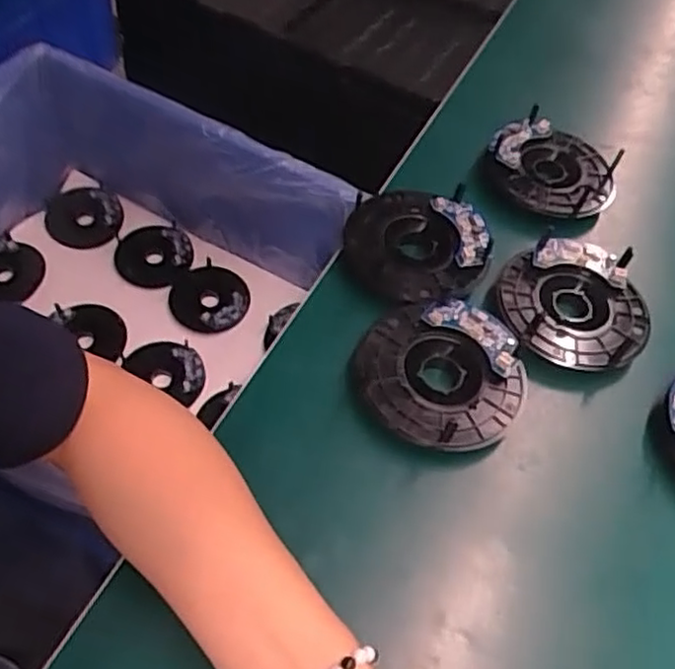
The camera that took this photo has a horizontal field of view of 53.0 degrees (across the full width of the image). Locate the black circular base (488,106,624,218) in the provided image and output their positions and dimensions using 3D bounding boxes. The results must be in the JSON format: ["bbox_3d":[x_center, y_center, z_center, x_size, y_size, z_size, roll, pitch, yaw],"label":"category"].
[{"bbox_3d":[0.169,-0.129,0.535,0.102,0.037,0.098,27,55,13],"label":"black circular base"}]

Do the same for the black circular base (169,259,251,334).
[{"bbox_3d":[-0.168,-0.048,0.887,0.102,0.022,0.095,4,54,-5],"label":"black circular base"}]

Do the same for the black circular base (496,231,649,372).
[{"bbox_3d":[0.159,-0.022,0.453,0.097,0.018,0.094,1,62,-2],"label":"black circular base"}]

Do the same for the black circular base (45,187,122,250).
[{"bbox_3d":[-0.354,-0.161,0.937,0.111,0.022,0.096,15,54,3],"label":"black circular base"}]

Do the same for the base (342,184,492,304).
[{"bbox_3d":[0.055,-0.065,0.472,0.096,0.015,0.100,3,54,-6],"label":"base"}]

